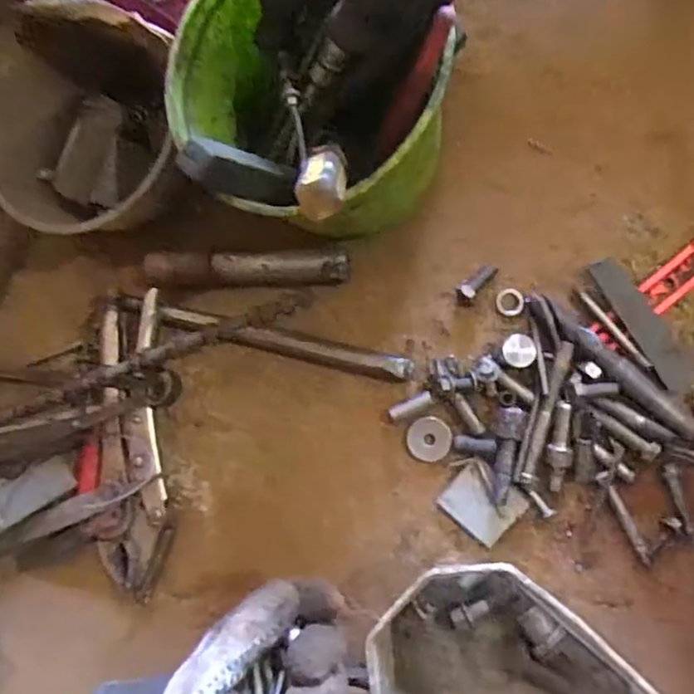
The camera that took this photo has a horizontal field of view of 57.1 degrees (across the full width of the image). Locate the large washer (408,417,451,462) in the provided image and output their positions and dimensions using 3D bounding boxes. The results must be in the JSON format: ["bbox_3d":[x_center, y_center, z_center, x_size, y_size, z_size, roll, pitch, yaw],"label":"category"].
[{"bbox_3d":[0.058,0.065,0.450,0.030,0.004,0.030,-1,79,5],"label":"large washer"}]

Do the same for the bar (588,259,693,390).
[{"bbox_3d":[0.198,-0.017,0.430,0.027,0.007,0.097,-33,83,6],"label":"bar"}]

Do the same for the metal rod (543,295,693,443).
[{"bbox_3d":[0.184,0.017,0.424,0.136,0.014,0.017,44,94,9],"label":"metal rod"}]

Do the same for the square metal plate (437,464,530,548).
[{"bbox_3d":[0.094,0.107,0.442,0.048,0.004,0.044,40,95,11],"label":"square metal plate"}]

